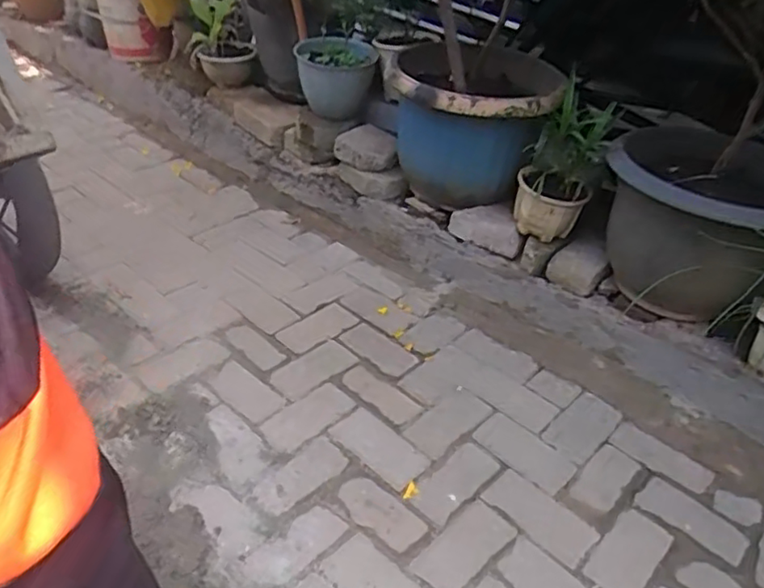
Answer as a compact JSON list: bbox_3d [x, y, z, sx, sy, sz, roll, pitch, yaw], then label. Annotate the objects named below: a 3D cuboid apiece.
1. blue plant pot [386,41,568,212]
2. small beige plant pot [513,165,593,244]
[{"bbox_3d":[0.239,-0.449,1.692,0.431,0.380,0.458,2,36,-1],"label":"blue plant pot"},{"bbox_3d":[0.429,-0.232,1.574,0.170,0.146,0.166,5,35,-3],"label":"small beige plant pot"}]

